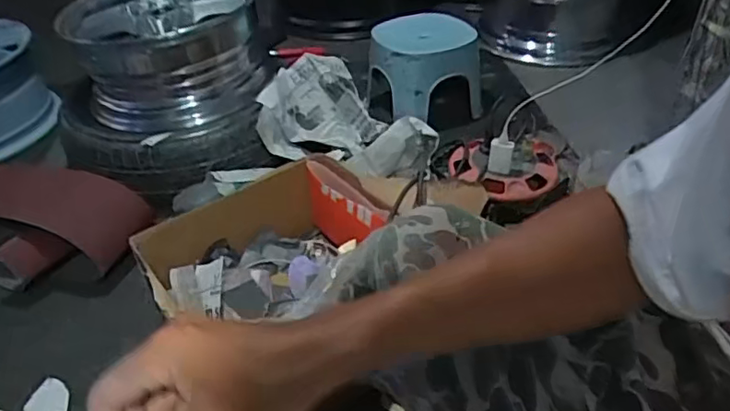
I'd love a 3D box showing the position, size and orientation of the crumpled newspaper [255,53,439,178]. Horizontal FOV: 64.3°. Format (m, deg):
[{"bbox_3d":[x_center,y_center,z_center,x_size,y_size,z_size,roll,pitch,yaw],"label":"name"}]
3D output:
[{"bbox_3d":[-0.064,-0.168,1.232,0.272,0.137,0.353,-30,47,-27],"label":"crumpled newspaper"}]

